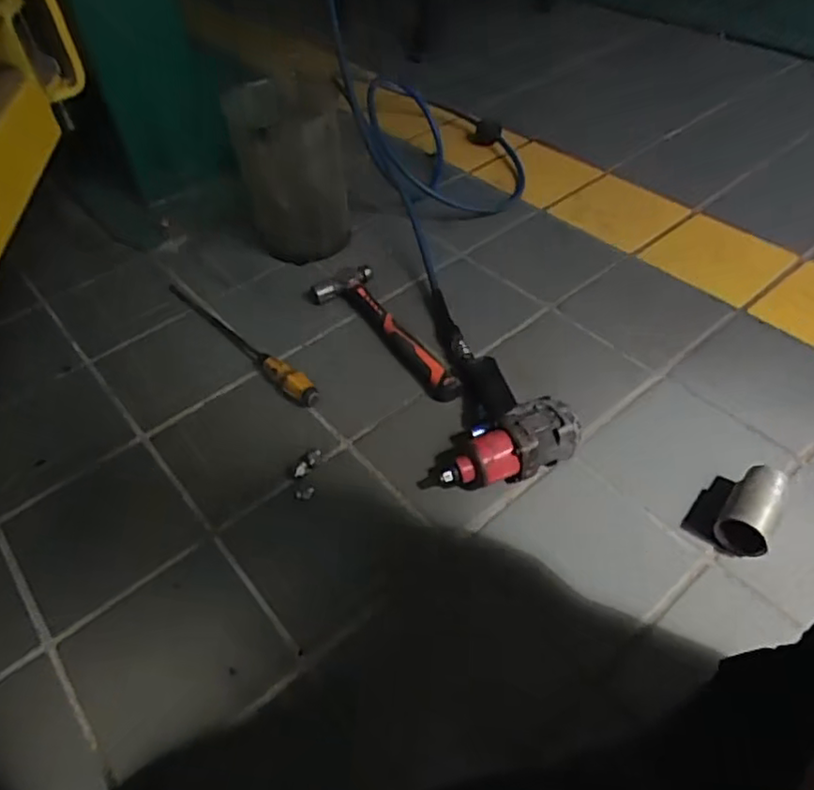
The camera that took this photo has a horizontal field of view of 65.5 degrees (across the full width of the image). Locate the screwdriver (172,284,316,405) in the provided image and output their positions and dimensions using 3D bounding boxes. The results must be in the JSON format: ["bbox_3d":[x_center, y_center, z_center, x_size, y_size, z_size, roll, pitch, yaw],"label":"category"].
[{"bbox_3d":[-0.272,-0.096,1.019,0.039,0.033,0.395,-35,55,-25],"label":"screwdriver"}]

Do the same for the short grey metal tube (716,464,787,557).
[{"bbox_3d":[0.404,0.134,0.741,0.055,0.050,0.107,28,55,25],"label":"short grey metal tube"}]

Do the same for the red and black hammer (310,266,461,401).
[{"bbox_3d":[-0.041,-0.097,0.999,0.104,0.029,0.336,-23,51,-17],"label":"red and black hammer"}]

